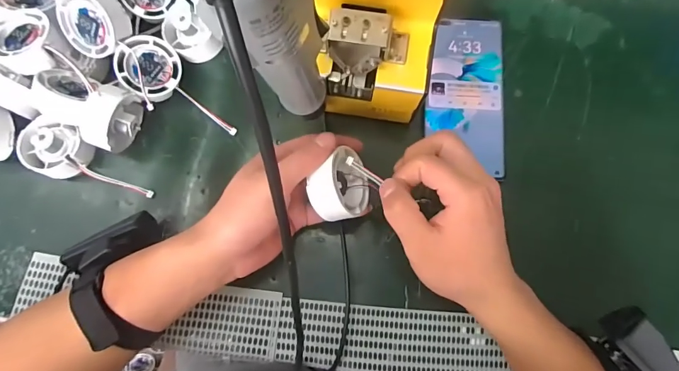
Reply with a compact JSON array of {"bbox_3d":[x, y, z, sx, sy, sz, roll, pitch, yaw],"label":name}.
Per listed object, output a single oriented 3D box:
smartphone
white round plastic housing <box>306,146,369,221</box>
[{"bbox_3d":[0.120,-0.088,0.384,0.072,0.004,0.150,3,80,0],"label":"smartphone"},{"bbox_3d":[-0.002,0.000,0.311,0.029,0.053,0.052,-12,79,31],"label":"white round plastic housing"}]

